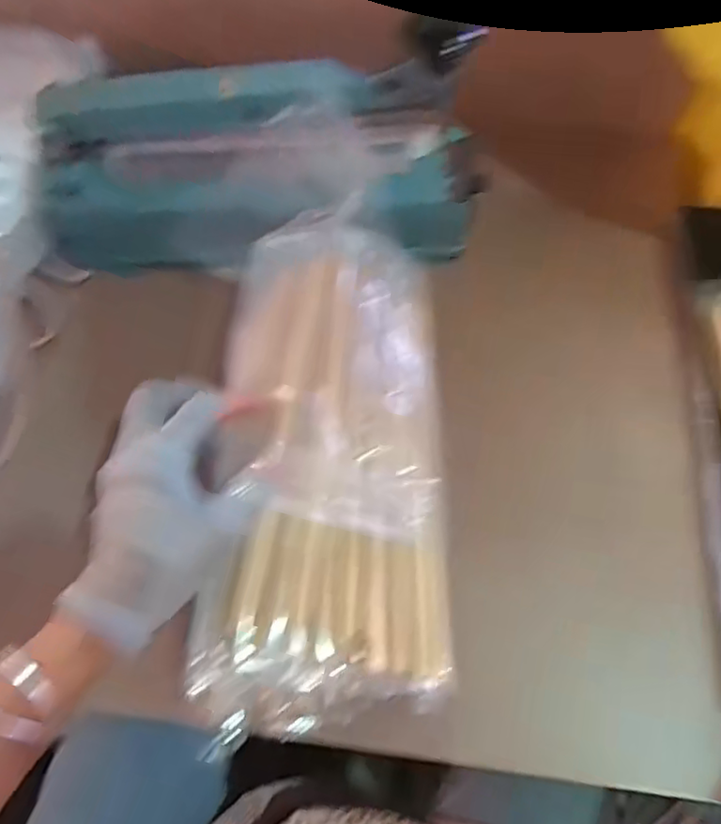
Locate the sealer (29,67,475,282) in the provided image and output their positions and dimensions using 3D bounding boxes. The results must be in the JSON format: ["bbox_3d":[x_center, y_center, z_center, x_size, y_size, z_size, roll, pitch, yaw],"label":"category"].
[{"bbox_3d":[-0.074,-0.163,0.417,0.309,0.117,0.081,2,68,2],"label":"sealer"}]

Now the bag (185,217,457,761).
[{"bbox_3d":[-0.019,0.024,0.366,0.135,0.048,0.306,1,70,2],"label":"bag"}]

